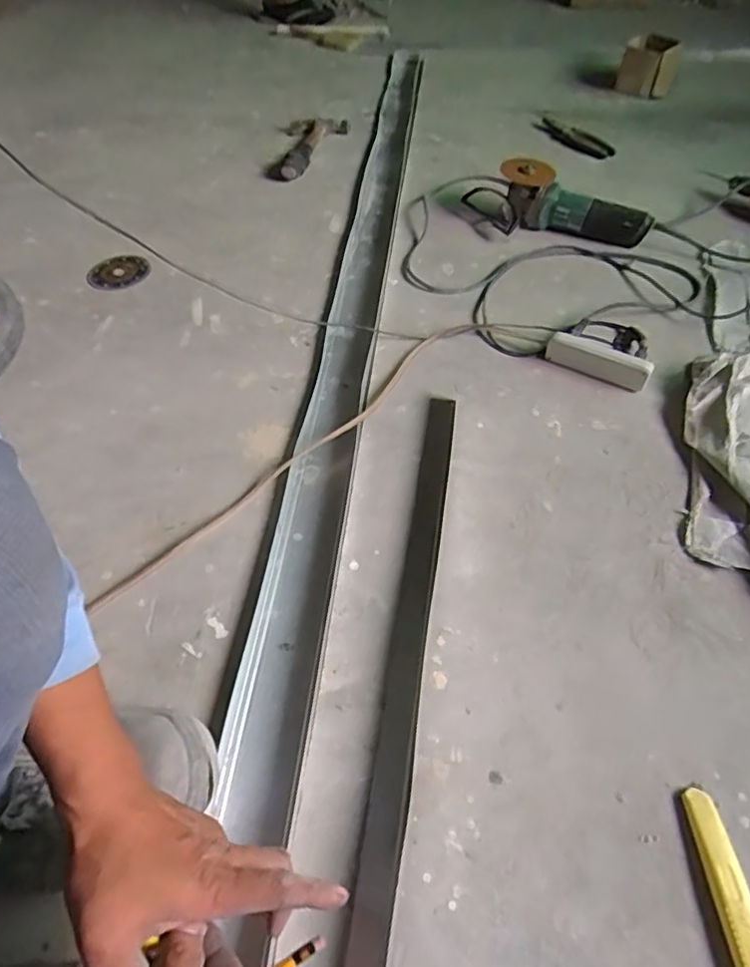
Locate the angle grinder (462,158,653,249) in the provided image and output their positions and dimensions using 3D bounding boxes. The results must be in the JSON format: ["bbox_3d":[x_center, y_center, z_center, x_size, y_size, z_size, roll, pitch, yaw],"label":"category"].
[{"bbox_3d":[0.347,-0.533,1.136,0.342,0.109,0.114,12,54,9],"label":"angle grinder"}]

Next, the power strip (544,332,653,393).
[{"bbox_3d":[0.317,-0.175,0.852,0.143,0.041,0.034,25,57,18],"label":"power strip"}]

